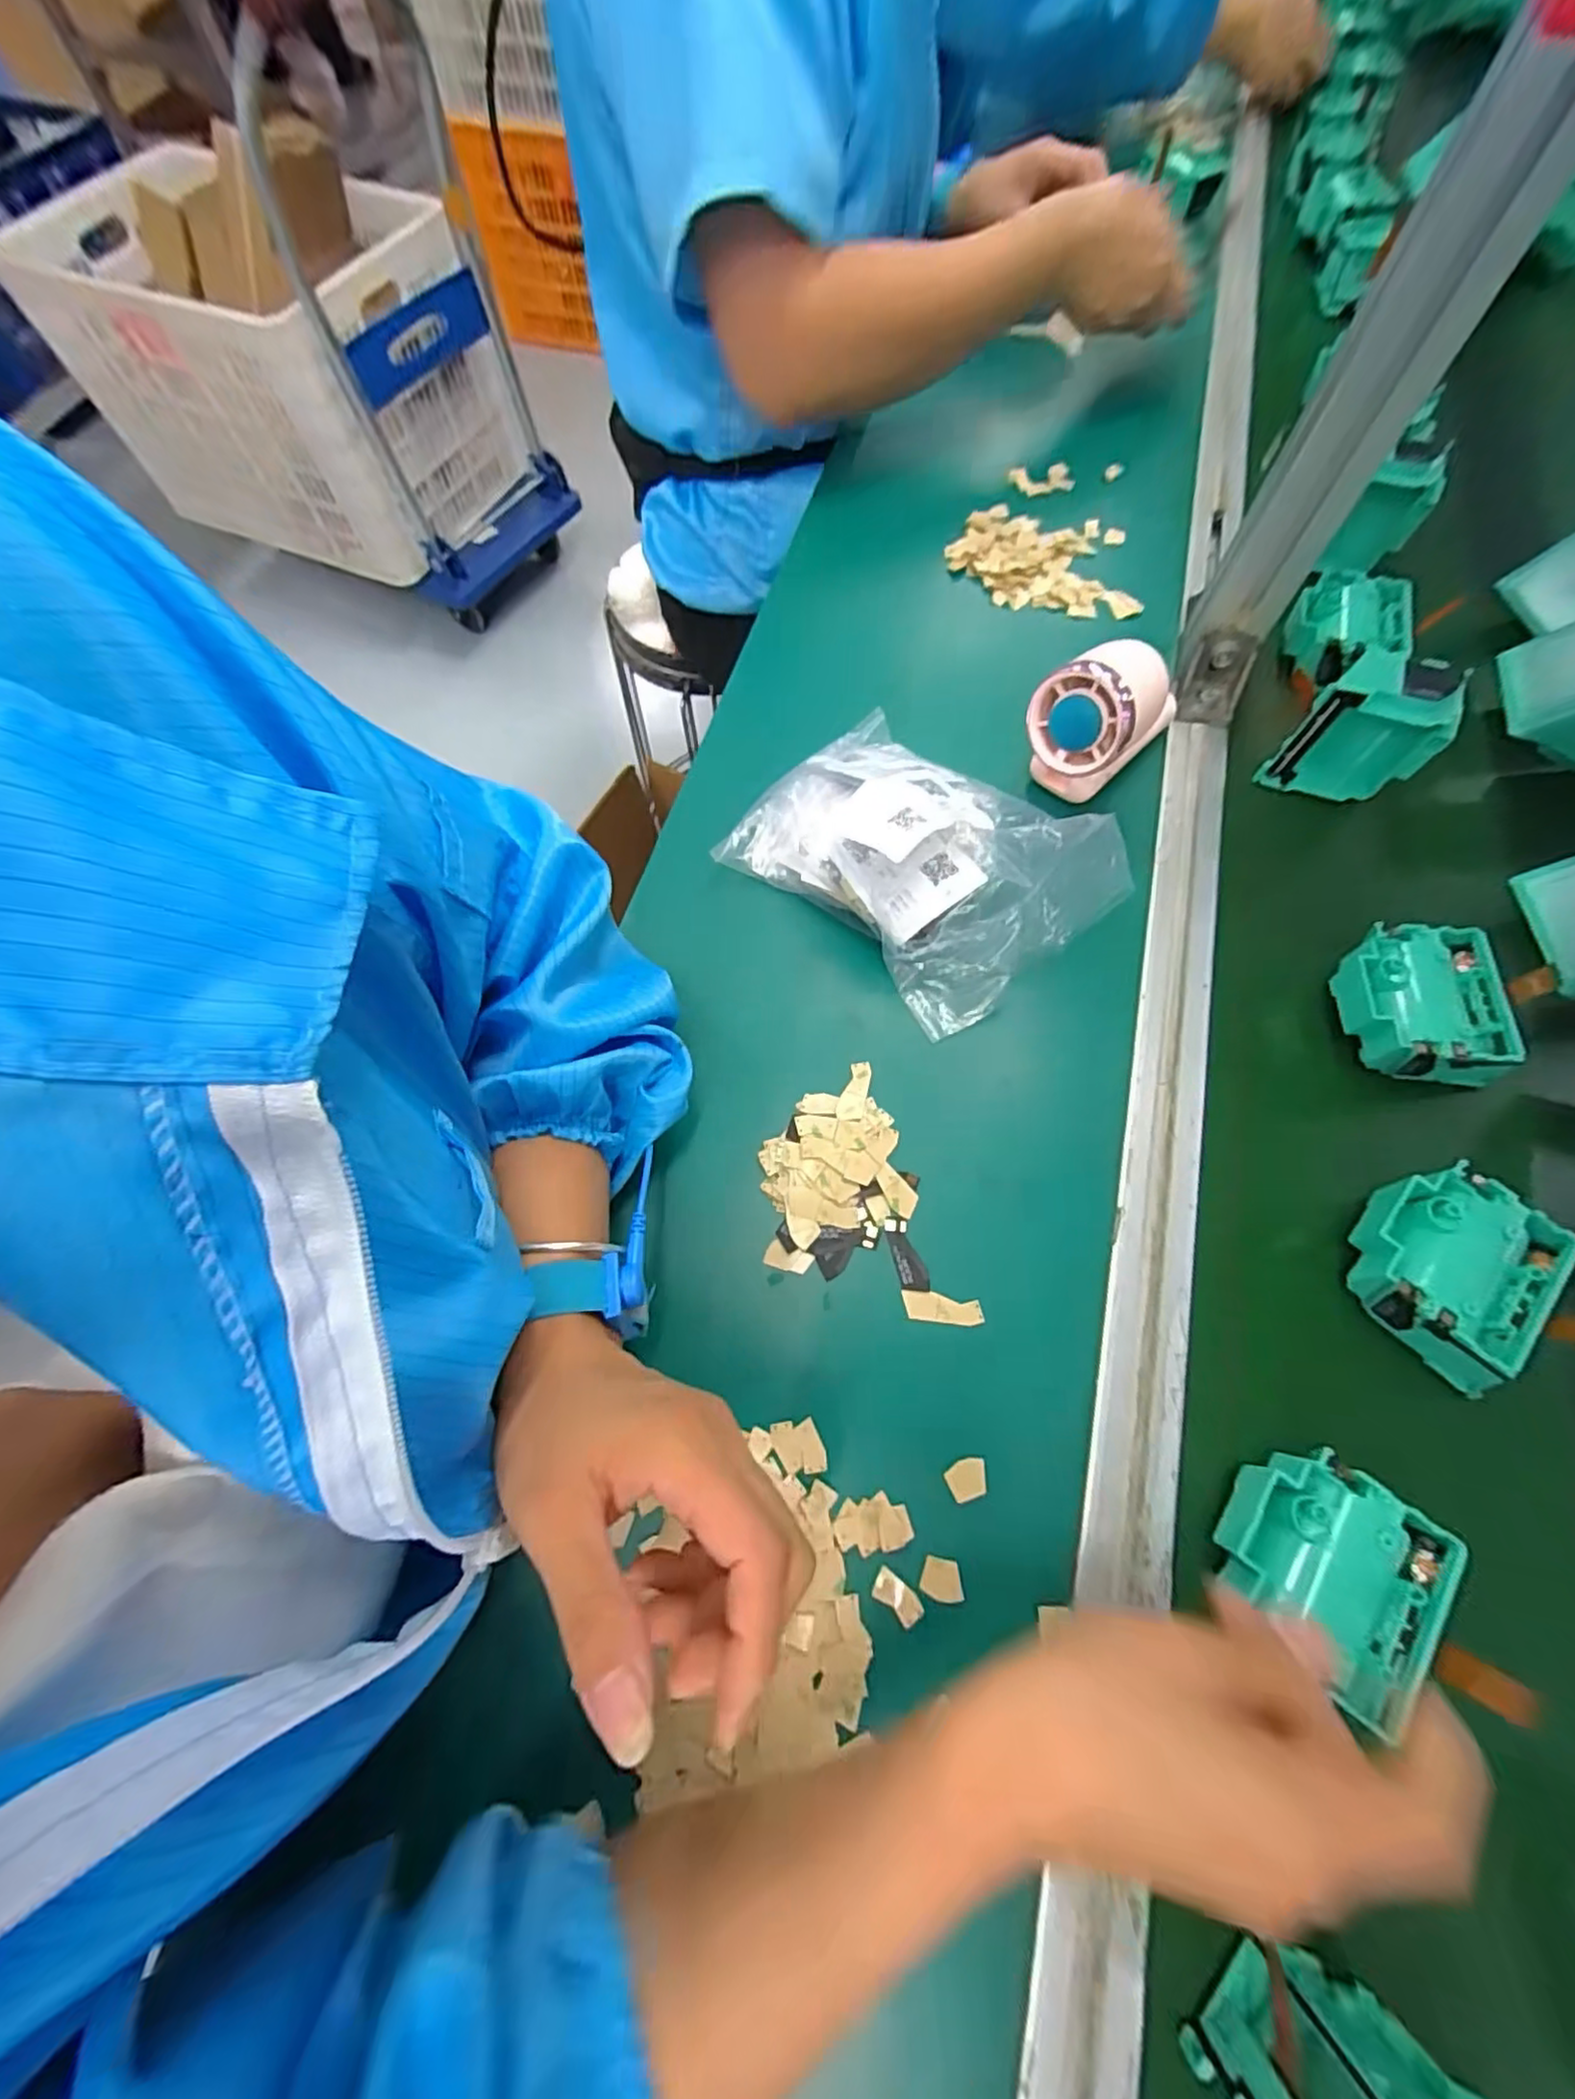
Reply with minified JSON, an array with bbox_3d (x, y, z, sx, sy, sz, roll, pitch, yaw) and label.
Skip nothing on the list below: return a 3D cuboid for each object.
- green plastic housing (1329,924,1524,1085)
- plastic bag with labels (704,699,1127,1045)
[{"bbox_3d":[0.330,-0.021,0.358,0.071,0.043,0.076,-1,67,1],"label":"green plastic housing"},{"bbox_3d":[0.077,-0.118,0.380,0.192,0.071,0.140,39,73,16],"label":"plastic bag with labels"}]

